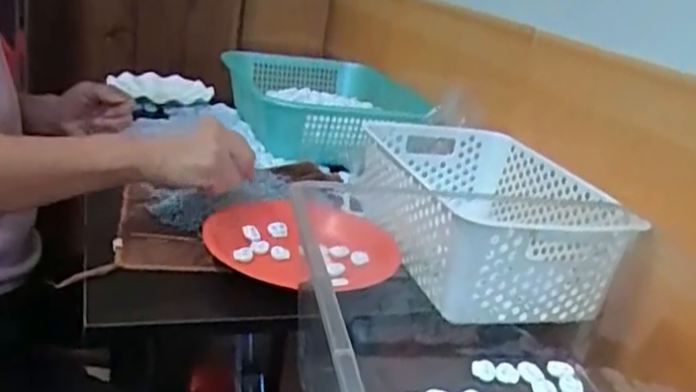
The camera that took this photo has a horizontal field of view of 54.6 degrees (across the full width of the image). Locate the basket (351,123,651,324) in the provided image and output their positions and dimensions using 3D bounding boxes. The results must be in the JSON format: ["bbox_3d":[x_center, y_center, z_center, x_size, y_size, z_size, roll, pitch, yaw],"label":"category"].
[{"bbox_3d":[0.155,0.019,0.755,0.211,0.103,0.344,2,21,-14],"label":"basket"}]

